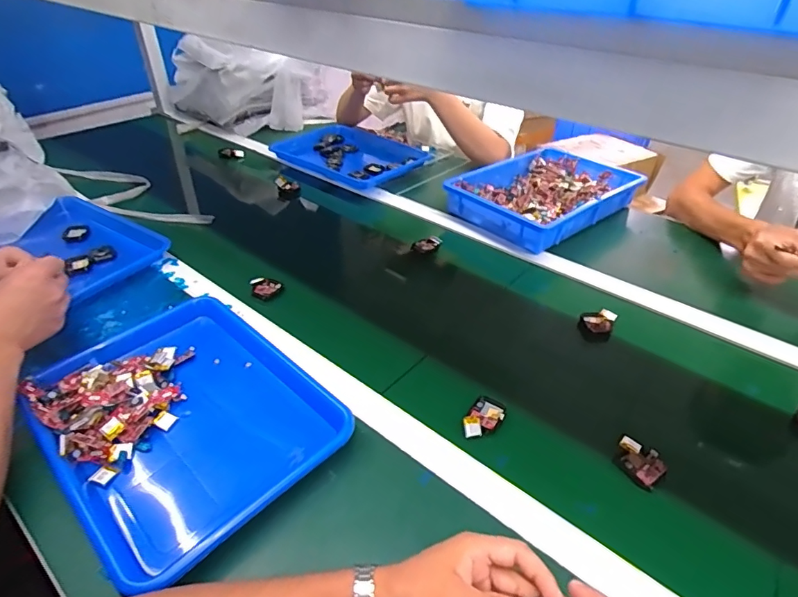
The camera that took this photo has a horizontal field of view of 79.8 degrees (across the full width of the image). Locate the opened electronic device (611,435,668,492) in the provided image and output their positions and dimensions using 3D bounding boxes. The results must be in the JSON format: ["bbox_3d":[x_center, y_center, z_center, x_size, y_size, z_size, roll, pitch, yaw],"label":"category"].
[{"bbox_3d":[0.257,0.176,0.512,0.036,0.020,0.049,-31,47,-33],"label":"opened electronic device"}]

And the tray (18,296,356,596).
[{"bbox_3d":[-0.235,0.127,0.532,0.317,0.036,0.253,30,47,33],"label":"tray"}]

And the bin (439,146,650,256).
[{"bbox_3d":[0.296,-0.222,0.984,0.370,0.057,0.253,-27,45,-30],"label":"bin"}]

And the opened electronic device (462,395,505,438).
[{"bbox_3d":[0.097,0.138,0.555,0.036,0.014,0.062,25,45,28],"label":"opened electronic device"}]

